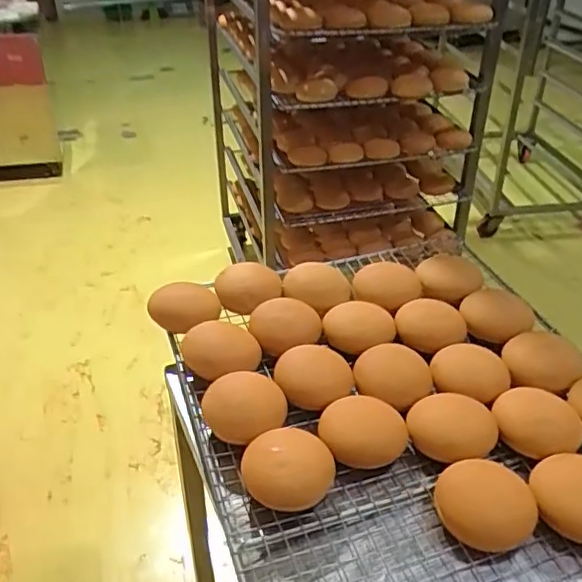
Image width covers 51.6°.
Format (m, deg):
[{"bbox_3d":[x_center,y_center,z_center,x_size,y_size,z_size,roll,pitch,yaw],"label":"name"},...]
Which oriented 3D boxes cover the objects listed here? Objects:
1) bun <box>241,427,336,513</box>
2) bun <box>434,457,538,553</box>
[{"bbox_3d":[-0.006,0.189,0.634,0.080,0.053,0.087,2,37,-1],"label":"bun"},{"bbox_3d":[0.197,0.219,0.615,0.082,0.046,0.092,-22,44,-30],"label":"bun"}]

